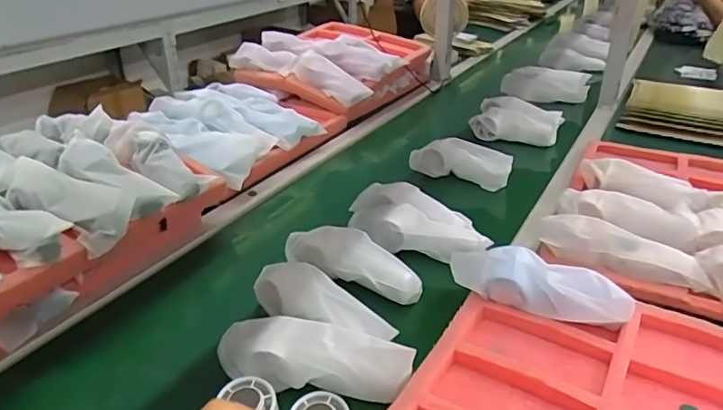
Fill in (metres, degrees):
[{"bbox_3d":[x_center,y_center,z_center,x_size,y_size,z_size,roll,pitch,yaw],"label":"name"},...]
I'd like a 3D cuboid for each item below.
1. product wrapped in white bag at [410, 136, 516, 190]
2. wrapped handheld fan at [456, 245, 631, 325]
[{"bbox_3d":[0.178,-0.077,0.973,0.182,0.059,0.053,8,30,16],"label":"product wrapped in white bag"},{"bbox_3d":[0.199,0.094,0.609,0.188,0.063,0.046,13,32,24],"label":"wrapped handheld fan"}]

